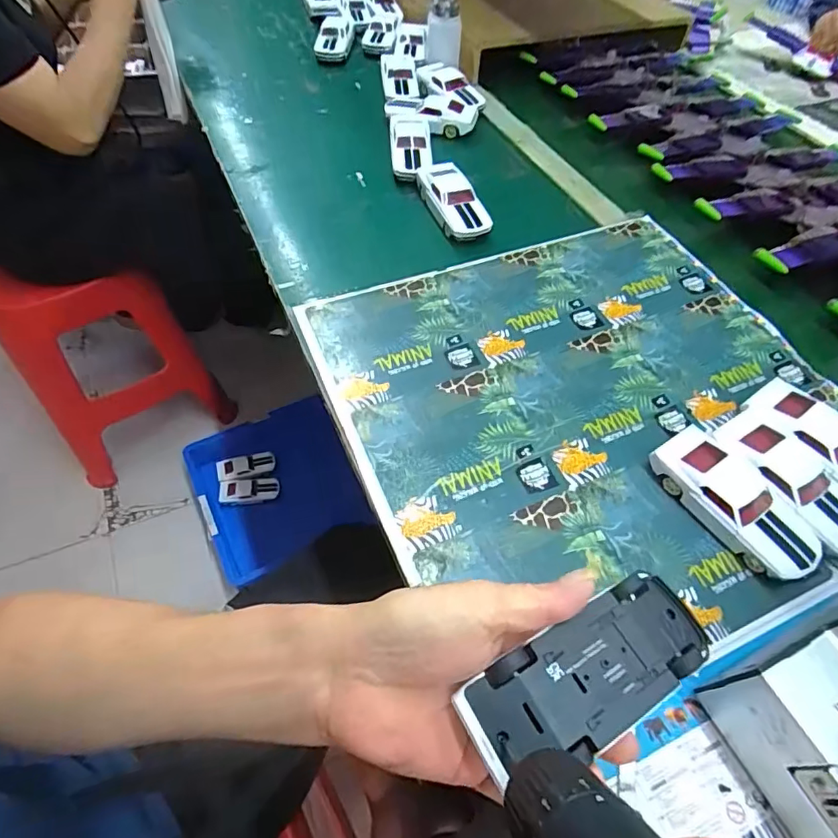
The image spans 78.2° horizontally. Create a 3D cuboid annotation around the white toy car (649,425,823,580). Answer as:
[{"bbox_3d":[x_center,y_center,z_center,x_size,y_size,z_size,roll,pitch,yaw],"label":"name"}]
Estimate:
[{"bbox_3d":[0.244,0.066,0.403,0.058,0.035,0.131,-27,61,-19],"label":"white toy car"}]

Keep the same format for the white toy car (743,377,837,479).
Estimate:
[{"bbox_3d":[0.341,0.022,0.435,0.061,0.036,0.130,-34,63,-22],"label":"white toy car"}]

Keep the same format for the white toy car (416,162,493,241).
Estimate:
[{"bbox_3d":[0.038,-0.261,0.619,0.053,0.036,0.132,-19,58,-14],"label":"white toy car"}]

